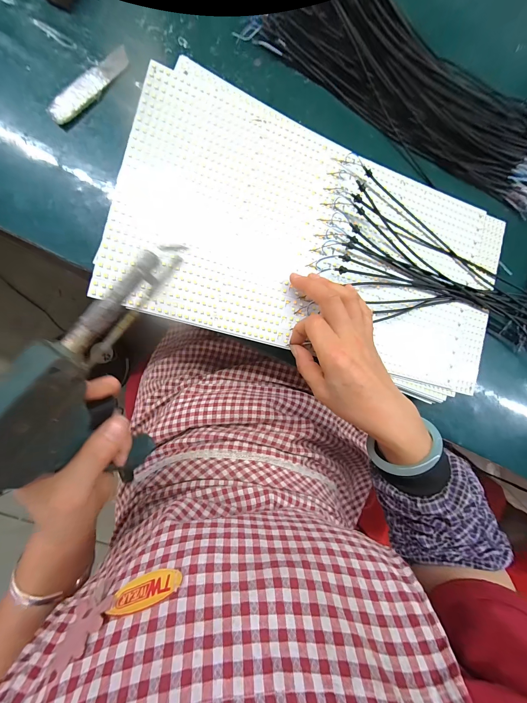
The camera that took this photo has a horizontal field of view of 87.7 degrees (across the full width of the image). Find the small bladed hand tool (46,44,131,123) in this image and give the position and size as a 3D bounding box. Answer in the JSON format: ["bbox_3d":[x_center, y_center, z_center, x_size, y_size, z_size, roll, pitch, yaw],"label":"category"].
[{"bbox_3d":[-0.172,-0.267,0.273,0.020,0.008,0.104,38,84,-10],"label":"small bladed hand tool"}]

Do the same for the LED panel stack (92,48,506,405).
[{"bbox_3d":[0.081,-0.127,0.309,0.442,0.032,0.271,17,85,-9],"label":"LED panel stack"}]

